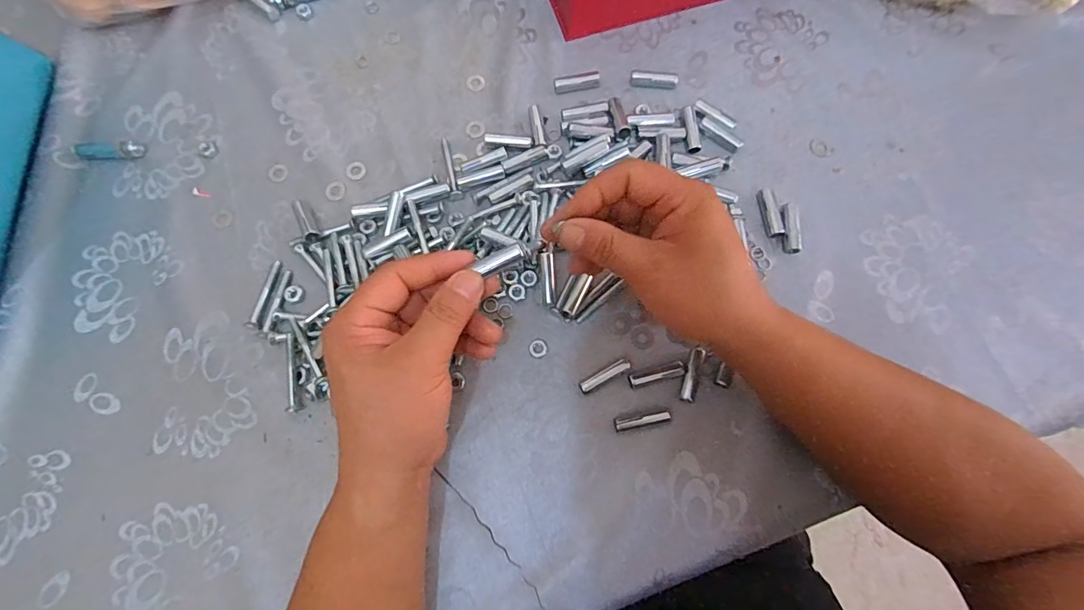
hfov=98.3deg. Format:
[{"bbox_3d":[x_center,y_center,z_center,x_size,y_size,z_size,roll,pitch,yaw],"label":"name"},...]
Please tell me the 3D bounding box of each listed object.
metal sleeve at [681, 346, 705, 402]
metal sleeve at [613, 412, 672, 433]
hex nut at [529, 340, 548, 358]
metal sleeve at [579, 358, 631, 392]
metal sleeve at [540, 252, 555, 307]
[{"bbox_3d":[0.109,0.050,0.339,0.010,0.005,0.039,16,76,4],"label":"metal sleeve"},{"bbox_3d":[0.071,0.082,0.333,0.039,0.006,0.008,-10,76,-3],"label":"metal sleeve"},{"bbox_3d":[-0.003,0.032,0.350,0.014,0.004,0.013,-7,76,-2],"label":"hex nut"},{"bbox_3d":[0.046,0.051,0.340,0.039,0.010,0.008,-29,77,-7],"label":"metal sleeve"},{"bbox_3d":[0.005,-0.020,0.352,0.009,0.006,0.040,-6,91,-2],"label":"metal sleeve"}]

